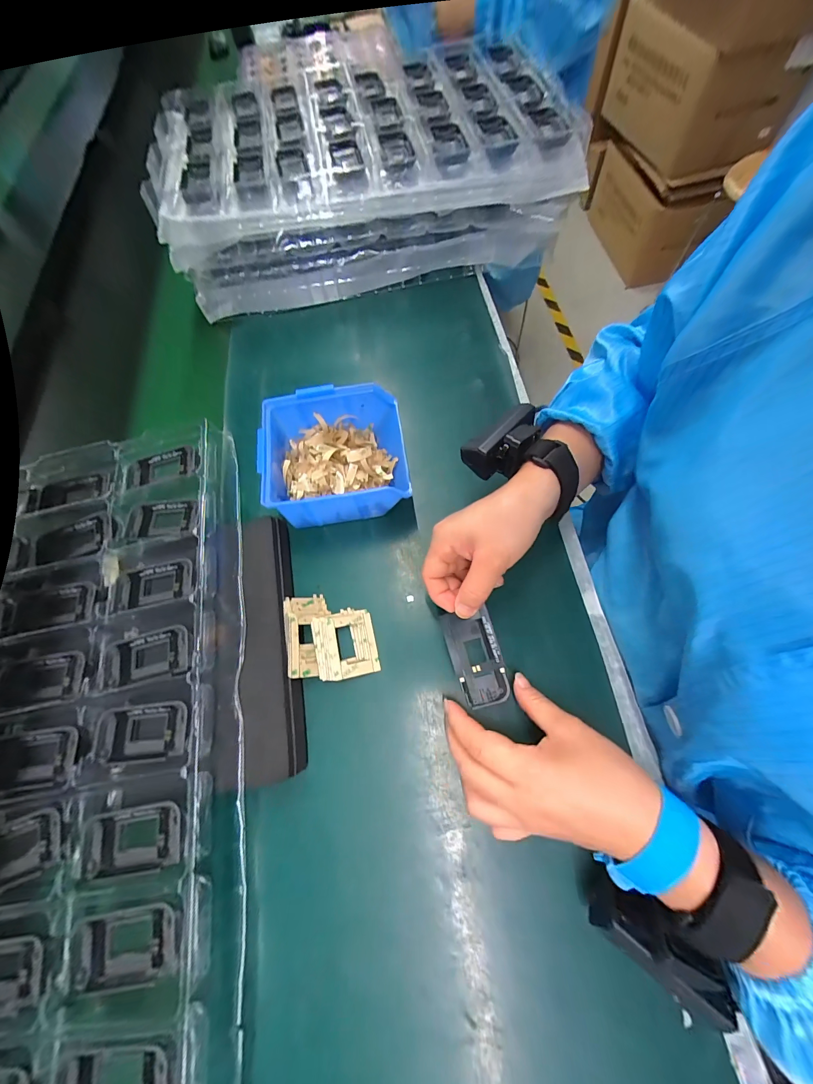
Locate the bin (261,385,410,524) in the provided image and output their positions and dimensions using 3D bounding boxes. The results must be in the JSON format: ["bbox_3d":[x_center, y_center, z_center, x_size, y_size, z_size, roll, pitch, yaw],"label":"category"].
[{"bbox_3d":[-0.068,-0.082,0.360,0.133,0.087,0.126,-9,68,3],"label":"bin"}]

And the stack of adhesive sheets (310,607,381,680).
[{"bbox_3d":[-0.055,0.091,0.312,0.052,0.013,0.058,-13,67,-3],"label":"stack of adhesive sheets"}]

